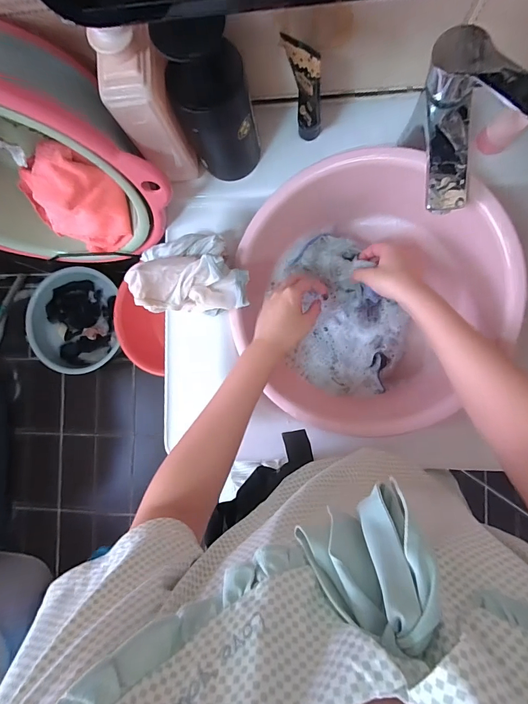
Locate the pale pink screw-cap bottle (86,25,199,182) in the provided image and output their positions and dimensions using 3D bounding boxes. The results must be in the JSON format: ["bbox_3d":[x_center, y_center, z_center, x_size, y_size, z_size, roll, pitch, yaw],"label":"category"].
[{"bbox_3d":[-0.121,-0.257,0.403,0.061,0.183,0.049,-15,87,5],"label":"pale pink screw-cap bottle"}]

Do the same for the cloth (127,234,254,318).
[{"bbox_3d":[-0.097,-0.108,0.483,0.151,0.062,0.108,1,88,6],"label":"cloth"}]

